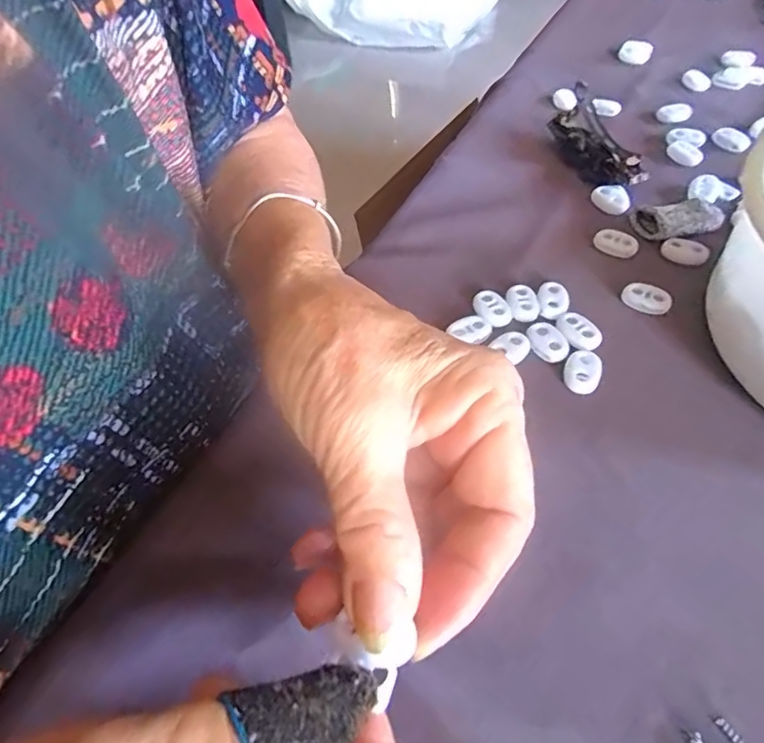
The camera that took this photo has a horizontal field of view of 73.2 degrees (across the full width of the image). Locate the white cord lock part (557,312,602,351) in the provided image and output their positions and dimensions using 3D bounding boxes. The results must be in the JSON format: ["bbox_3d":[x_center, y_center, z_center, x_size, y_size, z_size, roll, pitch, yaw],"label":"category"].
[{"bbox_3d":[0.092,-0.019,0.242,0.015,0.004,0.022,-32,57,-19],"label":"white cord lock part"}]

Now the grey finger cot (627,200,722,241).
[{"bbox_3d":[0.163,-0.084,0.283,0.044,0.008,0.028,-12,53,-5],"label":"grey finger cot"}]

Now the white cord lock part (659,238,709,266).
[{"bbox_3d":[0.159,-0.063,0.271,0.022,0.007,0.011,32,61,25],"label":"white cord lock part"}]

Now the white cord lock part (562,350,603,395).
[{"bbox_3d":[0.089,0.000,0.229,0.016,0.004,0.021,26,59,21],"label":"white cord lock part"}]

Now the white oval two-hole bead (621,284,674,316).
[{"bbox_3d":[0.129,-0.036,0.252,0.022,0.007,0.013,34,62,26],"label":"white oval two-hole bead"}]

